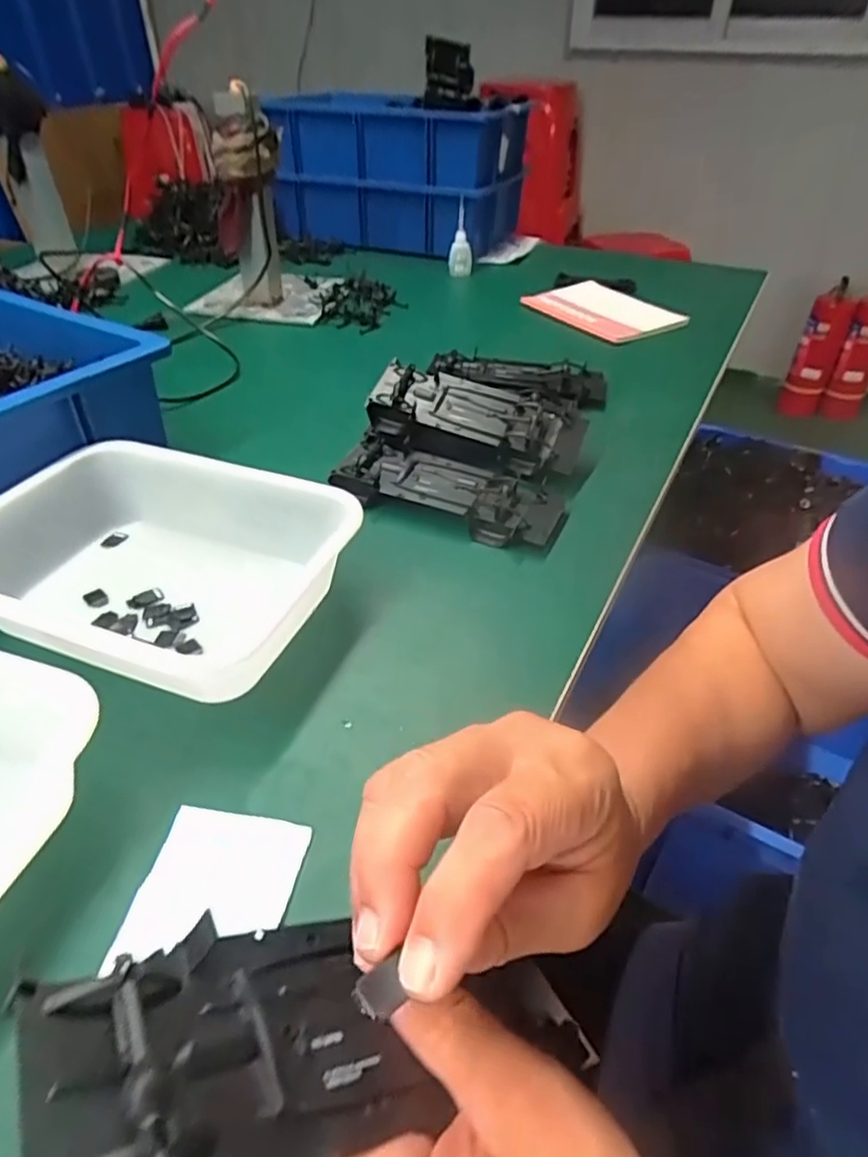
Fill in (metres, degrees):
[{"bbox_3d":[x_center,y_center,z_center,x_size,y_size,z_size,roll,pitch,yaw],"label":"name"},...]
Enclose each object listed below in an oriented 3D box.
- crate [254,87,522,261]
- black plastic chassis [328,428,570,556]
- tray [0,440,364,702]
[{"bbox_3d":[-0.063,-0.739,1.181,0.403,0.220,0.246,12,41,13],"label":"crate"},{"bbox_3d":[0.012,-0.078,0.554,0.199,0.027,0.078,19,43,21],"label":"black plastic chassis"},{"bbox_3d":[-0.192,-0.008,0.447,0.252,0.066,0.184,14,42,16],"label":"tray"}]

